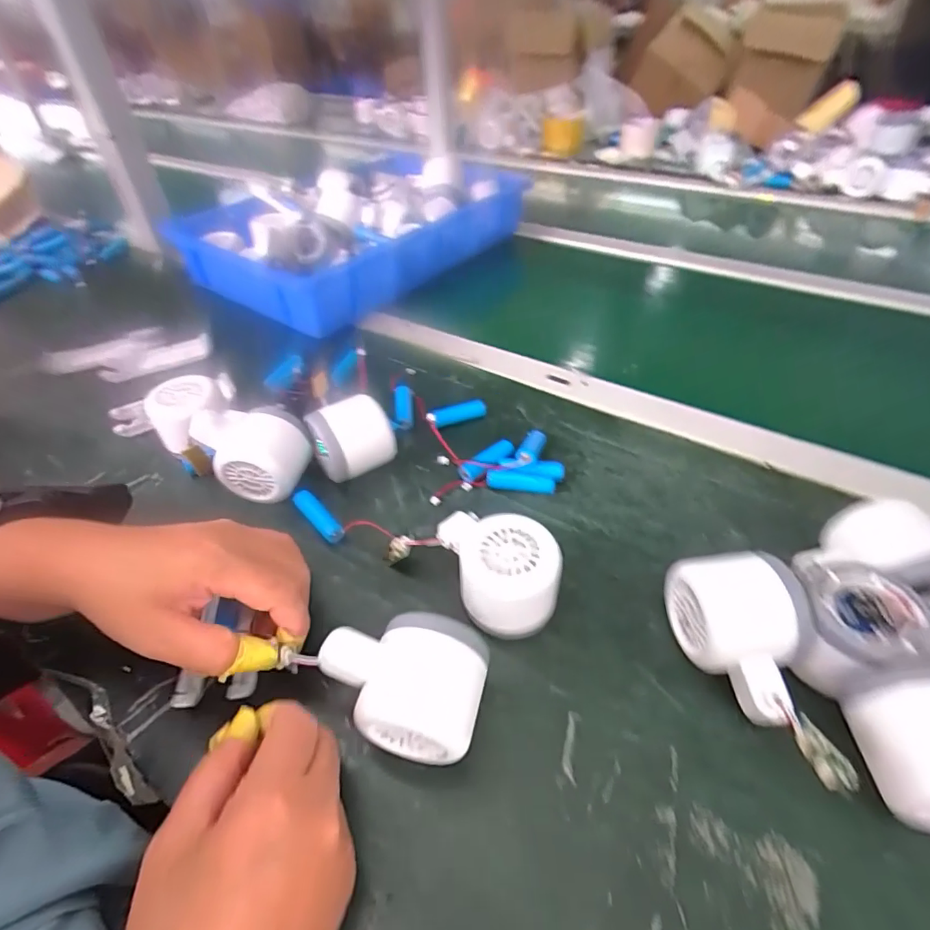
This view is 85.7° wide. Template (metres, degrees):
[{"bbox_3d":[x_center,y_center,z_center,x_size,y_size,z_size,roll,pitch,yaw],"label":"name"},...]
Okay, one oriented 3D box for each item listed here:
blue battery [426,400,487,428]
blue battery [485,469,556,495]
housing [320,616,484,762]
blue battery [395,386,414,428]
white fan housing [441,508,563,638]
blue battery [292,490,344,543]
[{"bbox_3d":[-0.006,-0.047,0.457,0.056,0.015,0.011,-13,45,-11],"label":"blue battery"},{"bbox_3d":[0.043,0.015,0.392,0.053,0.014,0.010,6,45,8],"label":"blue battery"},{"bbox_3d":[-0.031,0.111,0.258,0.078,0.047,0.052,9,45,11],"label":"housing"},{"bbox_3d":[-0.057,-0.053,0.467,0.016,0.015,0.052,-6,44,-4],"label":"blue battery"},{"bbox_3d":[0.020,0.063,0.317,0.063,0.052,0.083,-15,46,-13],"label":"white fan housing"},{"bbox_3d":[-0.110,0.038,0.376,0.013,0.010,0.058,-33,52,-28],"label":"blue battery"}]

